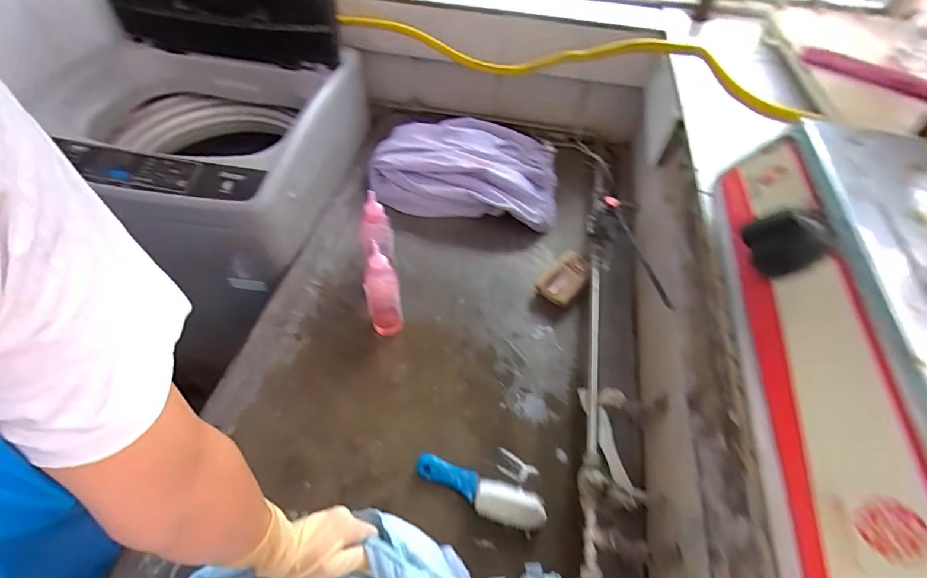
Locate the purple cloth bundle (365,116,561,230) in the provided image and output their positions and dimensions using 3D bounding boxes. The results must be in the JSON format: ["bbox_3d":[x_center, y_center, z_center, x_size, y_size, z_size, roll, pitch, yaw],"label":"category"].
[{"bbox_3d":[-0.001,-0.247,0.903,0.378,0.113,0.210,8,52,4],"label":"purple cloth bundle"}]

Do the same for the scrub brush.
[{"bbox_3d":[0.017,0.258,0.554,0.169,0.042,0.048,17,53,11],"label":"scrub brush"}]

